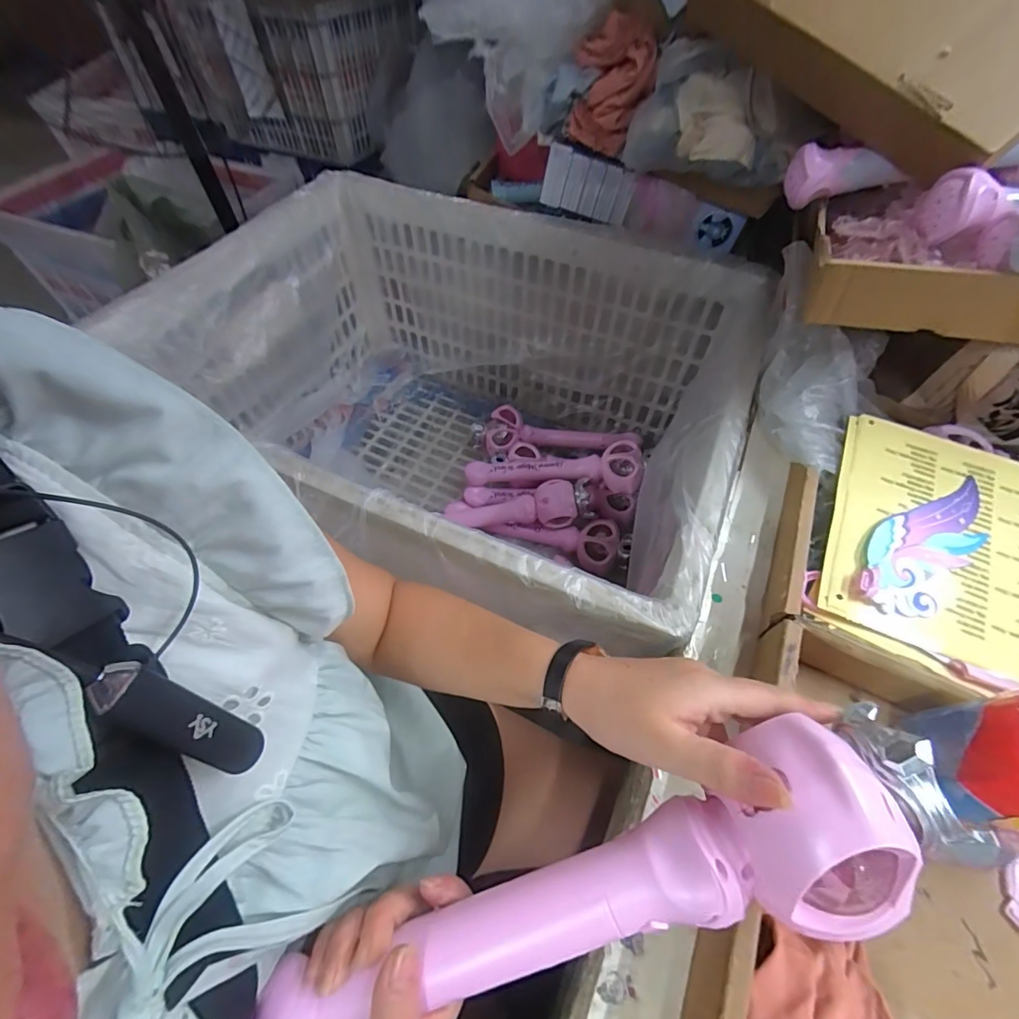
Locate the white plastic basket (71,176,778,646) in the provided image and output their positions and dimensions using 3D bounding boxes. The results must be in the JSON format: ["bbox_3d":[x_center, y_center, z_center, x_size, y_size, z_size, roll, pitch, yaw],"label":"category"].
[{"bbox_3d":[-0.076,-0.148,0.786,0.780,0.424,0.618,22,58,14],"label":"white plastic basket"}]

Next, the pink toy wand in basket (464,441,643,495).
[{"bbox_3d":[0.078,-0.075,0.904,0.343,0.069,0.068,-1,54,16],"label":"pink toy wand in basket"}]

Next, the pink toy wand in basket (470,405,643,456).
[{"bbox_3d":[0.106,-0.158,1.017,0.366,0.077,0.107,0,56,0],"label":"pink toy wand in basket"}]

